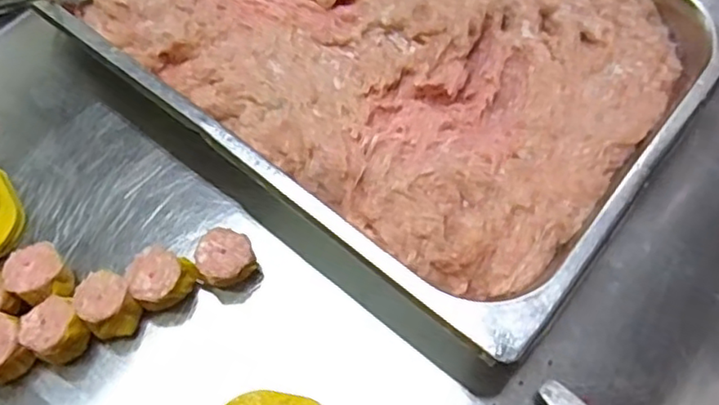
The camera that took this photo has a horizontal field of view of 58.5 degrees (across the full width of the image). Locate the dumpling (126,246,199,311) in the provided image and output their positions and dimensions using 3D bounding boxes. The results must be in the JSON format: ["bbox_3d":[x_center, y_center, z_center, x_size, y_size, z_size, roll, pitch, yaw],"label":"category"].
[{"bbox_3d":[-0.133,0.052,0.430,0.034,0.032,0.039,32,67,15],"label":"dumpling"}]

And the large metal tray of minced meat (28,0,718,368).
[{"bbox_3d":[-0.016,-0.156,0.512,0.527,0.069,0.329,37,69,17],"label":"large metal tray of minced meat"}]

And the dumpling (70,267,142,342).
[{"bbox_3d":[-0.164,0.068,0.421,0.032,0.036,0.039,-36,69,-17],"label":"dumpling"}]

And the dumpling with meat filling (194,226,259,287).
[{"bbox_3d":[-0.090,0.039,0.434,0.037,0.035,0.034,0,63,0],"label":"dumpling with meat filling"}]

